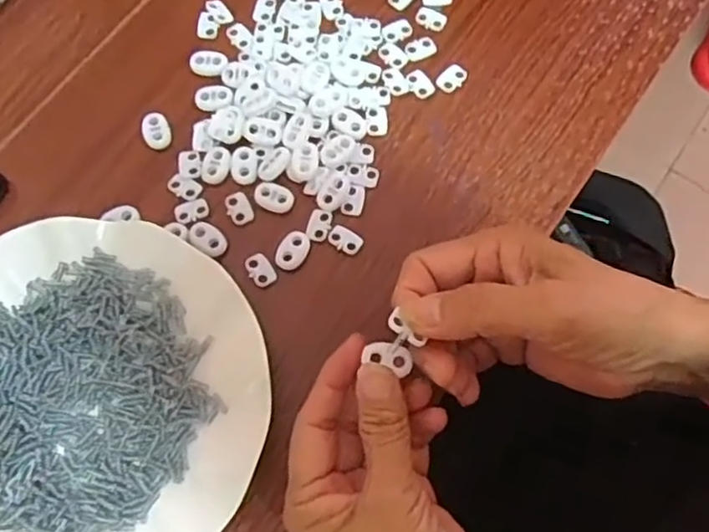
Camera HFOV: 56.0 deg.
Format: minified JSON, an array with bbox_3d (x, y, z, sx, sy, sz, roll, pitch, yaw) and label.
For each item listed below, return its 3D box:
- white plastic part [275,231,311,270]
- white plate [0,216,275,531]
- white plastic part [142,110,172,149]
[{"bbox_3d":[-0.034,-0.008,0.369,0.016,0.004,0.023,25,74,6],"label":"white plastic part"},{"bbox_3d":[-0.137,0.067,0.333,0.182,0.028,0.179,0,73,-1],"label":"white plate"},{"bbox_3d":[-0.117,-0.079,0.395,0.016,0.008,0.022,-26,75,-8],"label":"white plastic part"}]

